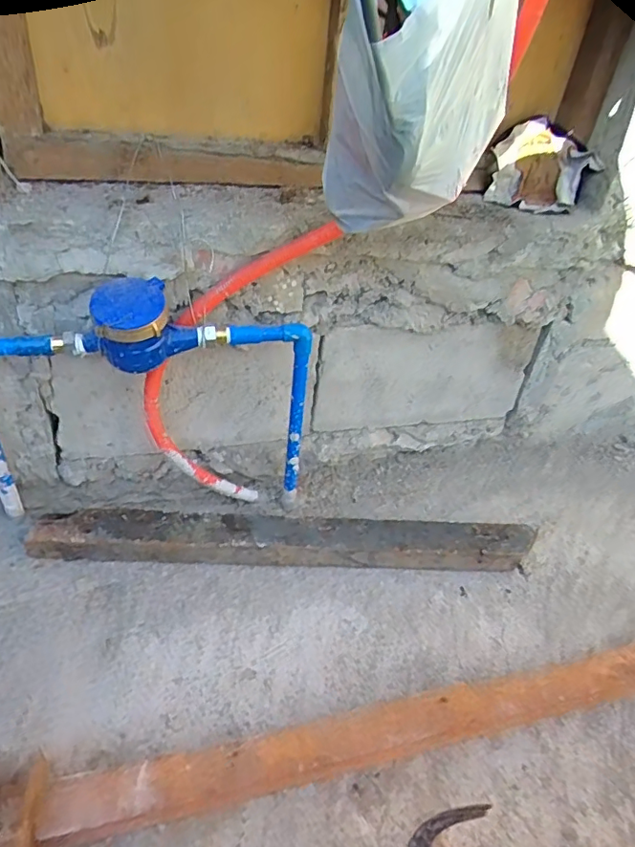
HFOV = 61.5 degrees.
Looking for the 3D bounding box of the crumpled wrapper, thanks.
[{"bbox_3d":[0.339,-0.384,0.795,0.138,0.096,0.111,20,40,16],"label":"crumpled wrapper"}]

